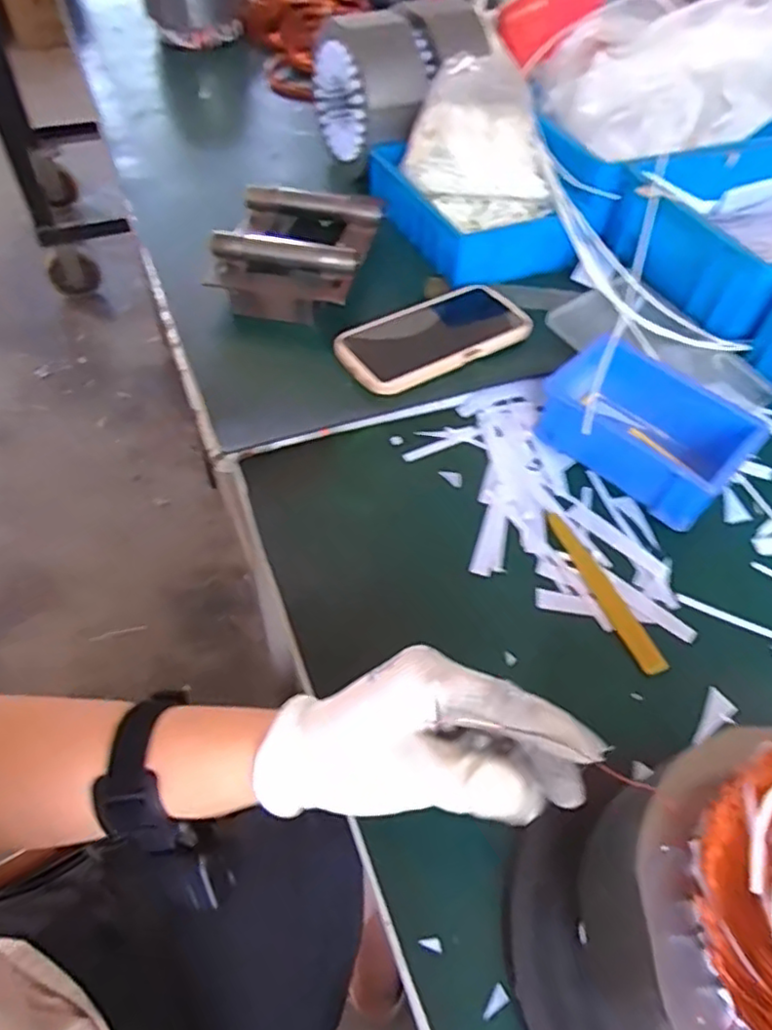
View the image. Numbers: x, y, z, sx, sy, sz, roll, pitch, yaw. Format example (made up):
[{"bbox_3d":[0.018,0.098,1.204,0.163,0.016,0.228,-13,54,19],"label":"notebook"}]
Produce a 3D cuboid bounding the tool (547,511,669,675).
[{"bbox_3d":[0.149,0.049,0.445,0.016,0.005,0.130,-16,58,-15],"label":"tool"}]

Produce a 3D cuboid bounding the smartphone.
[{"bbox_3d":[0.042,-0.159,0.576,0.174,0.014,0.085,-26,61,-21],"label":"smartphone"}]

